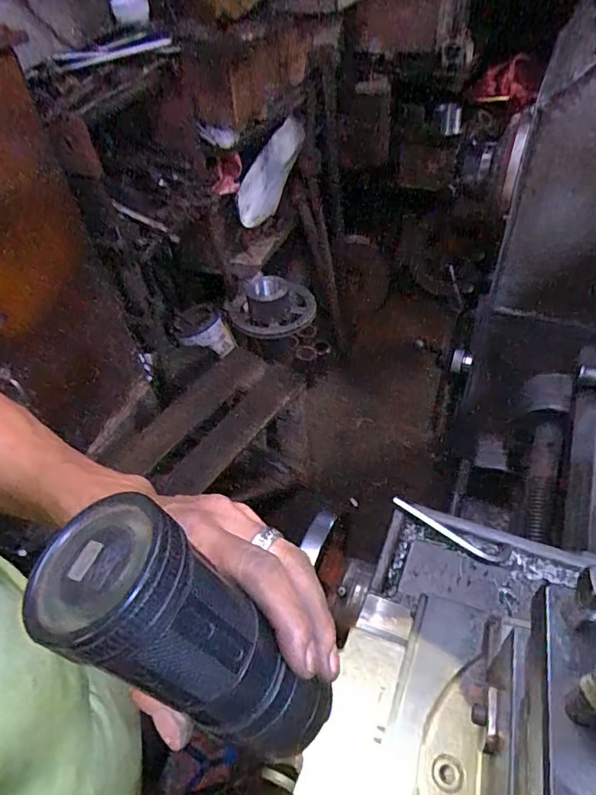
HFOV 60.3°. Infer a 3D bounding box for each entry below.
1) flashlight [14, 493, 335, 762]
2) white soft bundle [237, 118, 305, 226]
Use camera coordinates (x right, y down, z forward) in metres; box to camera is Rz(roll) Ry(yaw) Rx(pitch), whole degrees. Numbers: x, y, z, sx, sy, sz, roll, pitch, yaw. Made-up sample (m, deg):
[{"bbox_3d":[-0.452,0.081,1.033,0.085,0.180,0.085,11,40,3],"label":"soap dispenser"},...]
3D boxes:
[{"bbox_3d":[-0.035,0.100,0.198,0.043,0.142,0.048,-8,40,36],"label":"flashlight"},{"bbox_3d":[-0.090,-0.692,1.570,0.085,0.145,0.382,14,64,19],"label":"white soft bundle"}]

